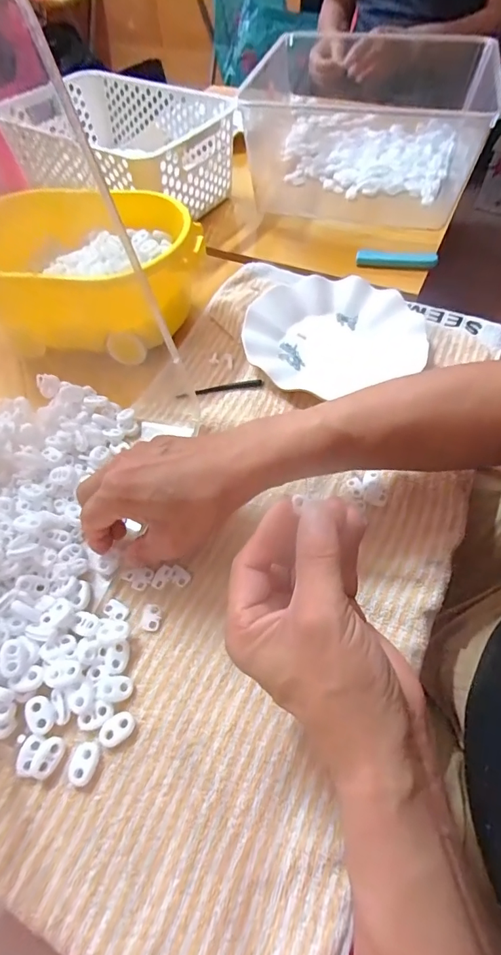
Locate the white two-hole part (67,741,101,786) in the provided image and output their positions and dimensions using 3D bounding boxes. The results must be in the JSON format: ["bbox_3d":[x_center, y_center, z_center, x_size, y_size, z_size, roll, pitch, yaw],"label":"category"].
[{"bbox_3d":[-0.102,0.174,0.271,0.015,0.004,0.022,9,57,9],"label":"white two-hole part"}]

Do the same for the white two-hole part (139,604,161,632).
[{"bbox_3d":[-0.071,0.101,0.320,0.014,0.004,0.018,9,57,8],"label":"white two-hole part"}]

